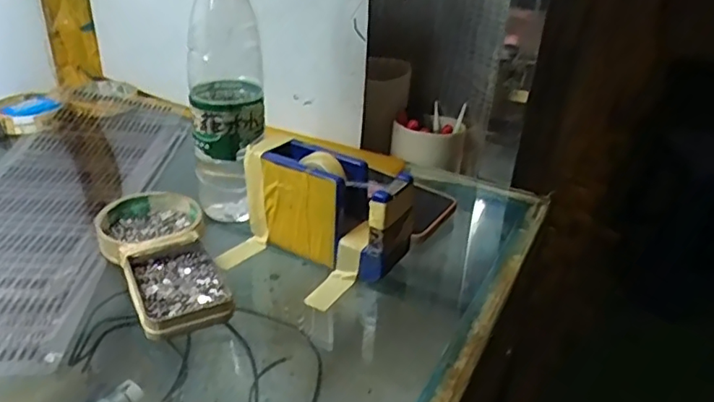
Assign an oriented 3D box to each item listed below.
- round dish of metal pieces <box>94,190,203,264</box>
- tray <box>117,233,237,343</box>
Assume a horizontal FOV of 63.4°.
[{"bbox_3d":[-0.173,0.023,0.487,0.082,0.024,0.088,3,29,-2],"label":"round dish of metal pieces"},{"bbox_3d":[-0.132,0.061,0.427,0.064,0.021,0.098,-12,33,-26],"label":"tray"}]

